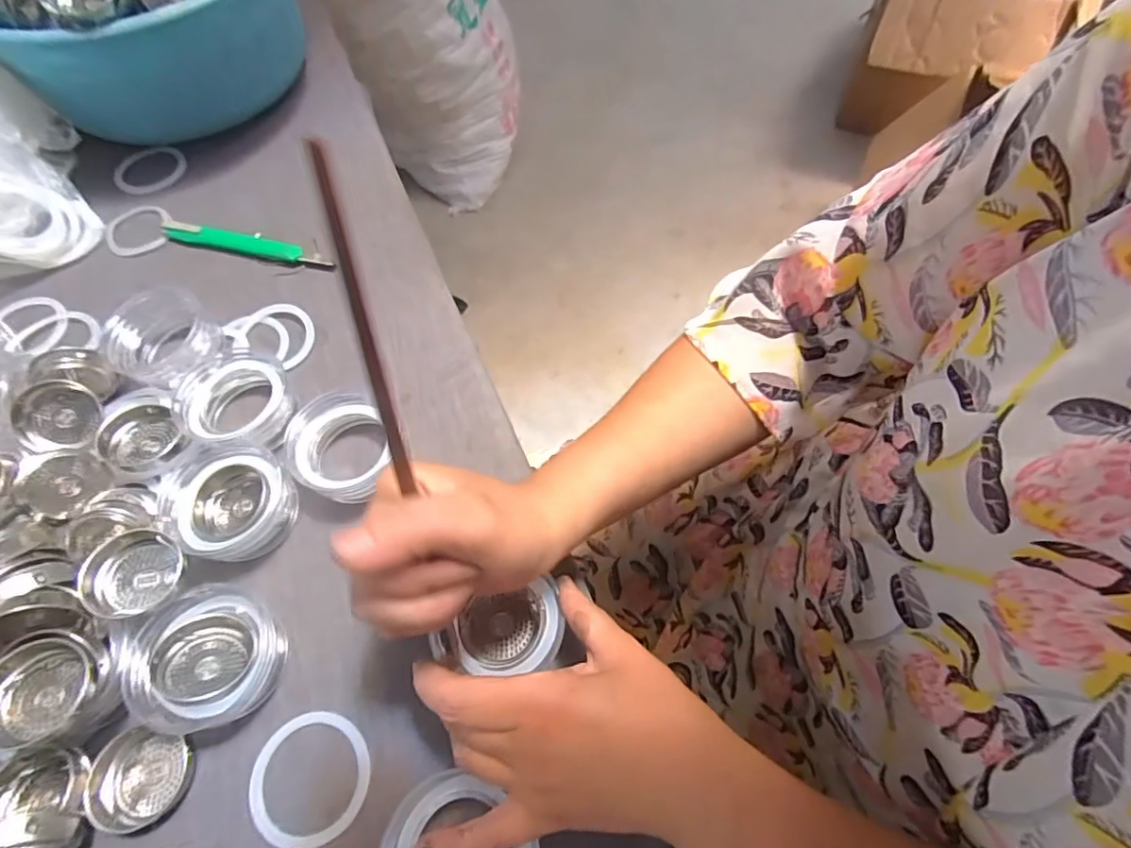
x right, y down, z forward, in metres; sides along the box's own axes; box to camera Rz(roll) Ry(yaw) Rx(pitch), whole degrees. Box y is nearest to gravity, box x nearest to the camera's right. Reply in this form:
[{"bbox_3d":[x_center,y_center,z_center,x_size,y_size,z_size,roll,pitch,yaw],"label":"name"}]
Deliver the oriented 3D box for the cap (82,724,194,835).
[{"bbox_3d":[-0.211,0.175,0.273,0.042,0.015,0.040,0,63,0],"label":"cap"}]

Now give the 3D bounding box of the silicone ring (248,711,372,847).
[{"bbox_3d":[-0.128,0.177,0.278,0.059,0.004,0.058,0,63,0],"label":"silicone ring"}]

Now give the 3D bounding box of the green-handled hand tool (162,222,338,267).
[{"bbox_3d":[-0.255,-0.142,0.443,0.143,0.009,0.015,11,63,6],"label":"green-handled hand tool"}]

